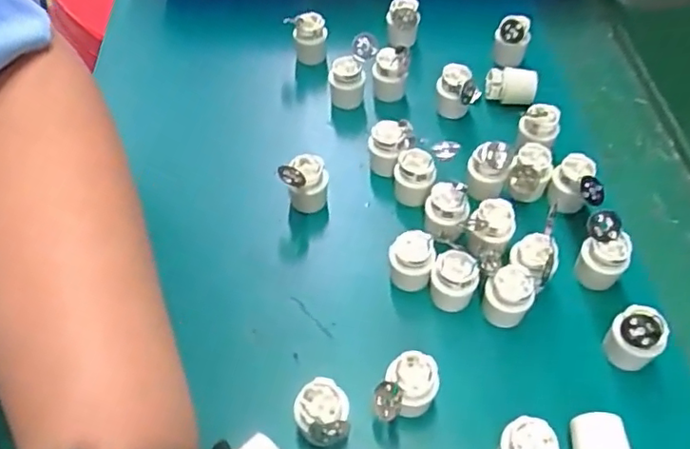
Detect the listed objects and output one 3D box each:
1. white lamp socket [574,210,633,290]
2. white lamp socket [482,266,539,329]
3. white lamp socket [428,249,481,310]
[{"bbox_3d":[0.123,0.013,0.286,0.023,0.036,0.020,26,56,18],"label":"white lamp socket"},{"bbox_3d":[0.074,0.035,0.277,0.021,0.030,0.017,18,54,12],"label":"white lamp socket"},{"bbox_3d":[0.050,0.028,0.280,0.021,0.030,0.018,18,54,12],"label":"white lamp socket"}]

